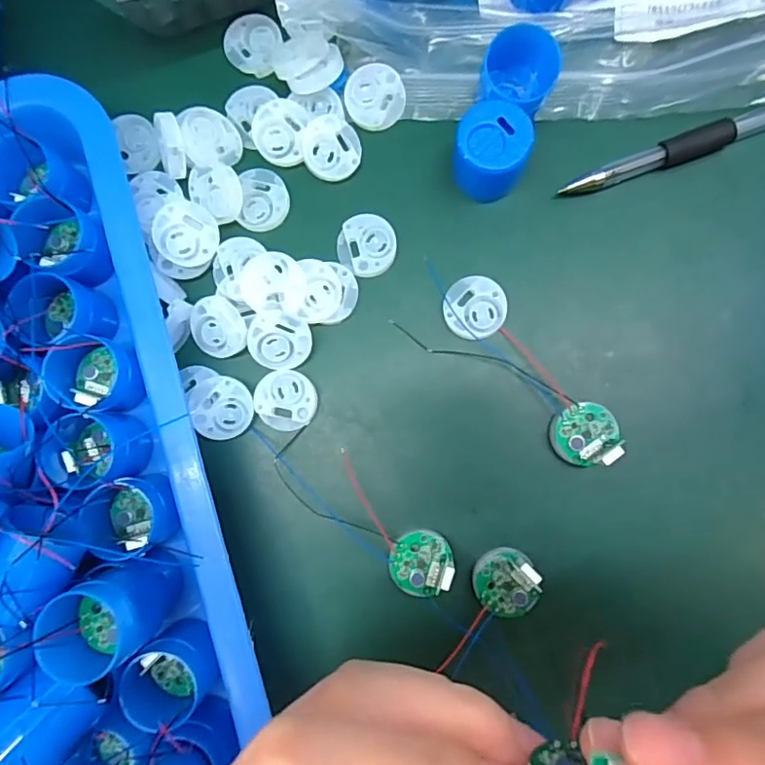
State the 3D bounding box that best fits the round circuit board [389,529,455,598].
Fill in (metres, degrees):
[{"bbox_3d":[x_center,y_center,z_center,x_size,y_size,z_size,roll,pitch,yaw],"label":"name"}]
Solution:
[{"bbox_3d":[0.016,0.073,0.222,0.025,0.006,0.025,0,86,3],"label":"round circuit board"}]

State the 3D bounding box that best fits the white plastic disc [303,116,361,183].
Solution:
[{"bbox_3d":[-0.022,-0.101,0.237,0.025,0.004,0.025,-2,104,-9],"label":"white plastic disc"}]

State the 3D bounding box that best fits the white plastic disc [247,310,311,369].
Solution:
[{"bbox_3d":[-0.043,-0.017,0.229,0.025,0.007,0.023,0,86,3],"label":"white plastic disc"}]

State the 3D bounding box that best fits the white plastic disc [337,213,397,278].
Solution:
[{"bbox_3d":[-0.007,-0.059,0.238,0.024,0.006,0.026,-5,86,3],"label":"white plastic disc"}]

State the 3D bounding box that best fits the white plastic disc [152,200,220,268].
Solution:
[{"bbox_3d":[-0.082,-0.062,0.229,0.025,0.004,0.025,-7,112,-17],"label":"white plastic disc"}]

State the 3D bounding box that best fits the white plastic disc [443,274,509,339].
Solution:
[{"bbox_3d":[0.039,-0.031,0.233,0.026,0.009,0.026,0,86,3],"label":"white plastic disc"}]

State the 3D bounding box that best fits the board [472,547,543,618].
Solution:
[{"bbox_3d":[0.050,0.080,0.220,0.025,0.006,0.025,-7,86,3],"label":"board"}]

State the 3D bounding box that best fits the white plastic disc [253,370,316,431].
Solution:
[{"bbox_3d":[-0.041,0.008,0.236,0.025,0.007,0.025,-3,86,3],"label":"white plastic disc"}]

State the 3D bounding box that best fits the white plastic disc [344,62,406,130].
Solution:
[{"bbox_3d":[-0.003,-0.124,0.238,0.025,0.004,0.026,-5,103,1],"label":"white plastic disc"}]

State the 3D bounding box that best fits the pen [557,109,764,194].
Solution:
[{"bbox_3d":[0.136,-0.101,0.228,0.123,0.009,0.010,-19,86,2],"label":"pen"}]

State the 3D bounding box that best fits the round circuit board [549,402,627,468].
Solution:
[{"bbox_3d":[0.082,0.021,0.223,0.027,0.009,0.025,0,86,3],"label":"round circuit board"}]

